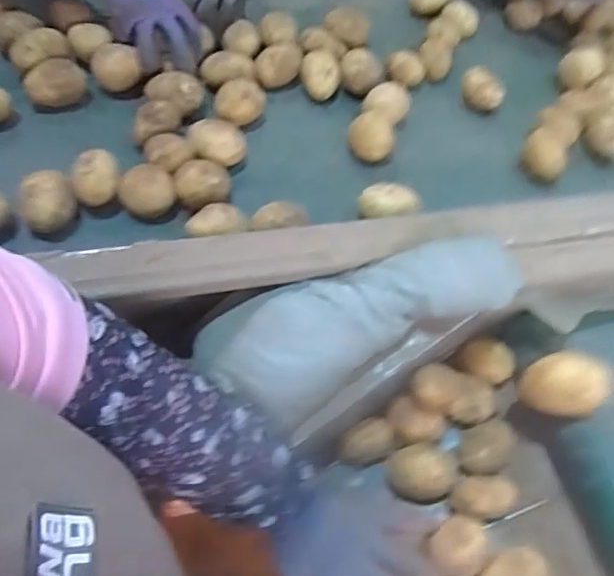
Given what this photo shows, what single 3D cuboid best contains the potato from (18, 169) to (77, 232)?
[{"bbox_3d":[-0.247,-0.078,0.553,0.048,0.049,0.053,-21,61,-18],"label":"potato"}]

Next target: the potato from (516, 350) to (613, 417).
[{"bbox_3d":[0.239,0.085,0.531,0.050,0.078,0.054,-20,94,-56],"label":"potato"}]

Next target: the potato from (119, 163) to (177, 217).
[{"bbox_3d":[-0.158,-0.091,0.577,0.052,0.044,0.043,-9,58,-11],"label":"potato"}]

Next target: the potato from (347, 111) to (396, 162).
[{"bbox_3d":[0.076,-0.177,0.662,0.053,0.047,0.052,13,57,3],"label":"potato"}]

